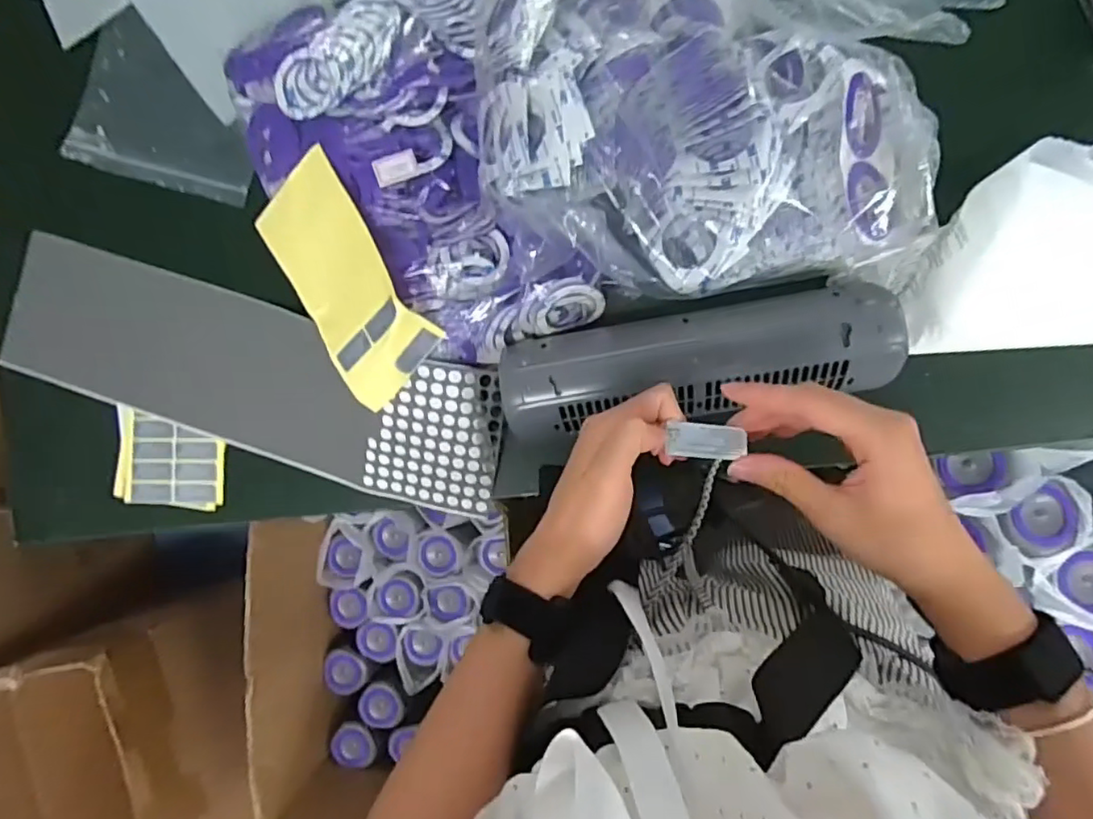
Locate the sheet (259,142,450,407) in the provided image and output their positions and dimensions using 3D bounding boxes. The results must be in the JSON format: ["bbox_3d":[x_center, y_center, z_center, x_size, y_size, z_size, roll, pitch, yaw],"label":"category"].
[{"bbox_3d":[-0.173,-0.109,0.521,0.103,0.025,0.199,-36,83,32],"label":"sheet"}]

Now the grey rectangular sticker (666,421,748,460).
[{"bbox_3d":[0.091,0.018,0.340,0.041,0.004,0.019,5,91,5],"label":"grey rectangular sticker"}]

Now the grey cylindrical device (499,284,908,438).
[{"bbox_3d":[0.117,-0.038,0.488,0.302,0.062,0.083,-7,90,8],"label":"grey cylindrical device"}]

